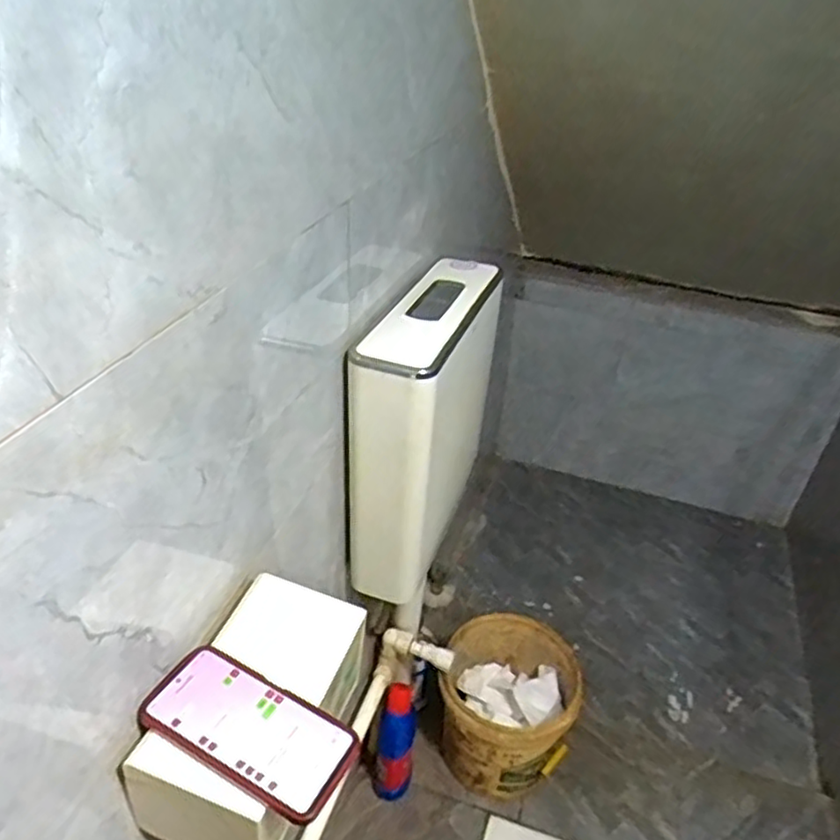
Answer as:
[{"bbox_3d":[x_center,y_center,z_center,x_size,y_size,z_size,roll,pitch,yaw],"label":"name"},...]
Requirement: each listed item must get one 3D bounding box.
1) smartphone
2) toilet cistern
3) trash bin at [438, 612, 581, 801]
[{"bbox_3d":[-0.134,0.241,0.547,0.165,0.012,0.077,20,37,21],"label":"smartphone"},{"bbox_3d":[0.008,-0.001,1.006,0.137,0.361,0.345,11,35,9],"label":"toilet cistern"},{"bbox_3d":[0.167,0.579,1.391,0.259,0.247,0.260,16,36,16],"label":"trash bin"}]

